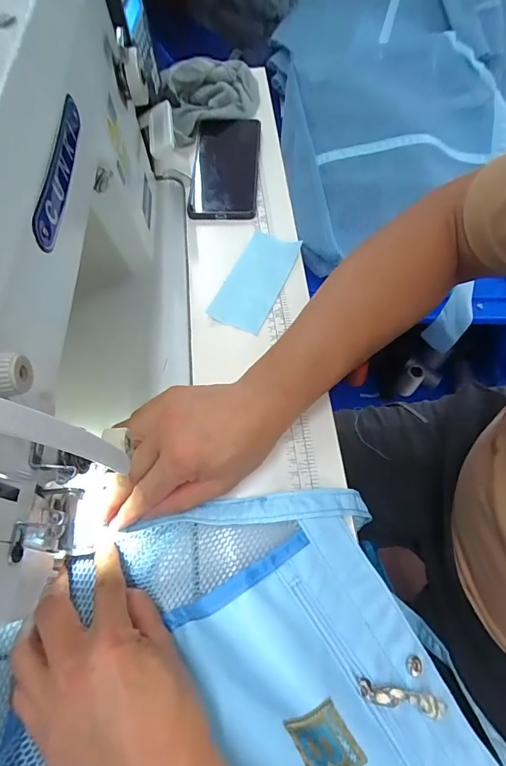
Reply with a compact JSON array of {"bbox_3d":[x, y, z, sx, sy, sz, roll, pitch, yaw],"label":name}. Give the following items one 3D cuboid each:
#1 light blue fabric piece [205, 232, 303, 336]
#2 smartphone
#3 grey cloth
[{"bbox_3d":[0.002,-0.105,0.403,0.055,0.009,0.115,23,68,8],"label":"light blue fabric piece"},{"bbox_3d":[-0.034,-0.267,0.472,0.079,0.014,0.171,1,65,4],"label":"smartphone"},{"bbox_3d":[-0.050,-0.369,0.503,0.130,0.041,0.091,-20,65,-6],"label":"grey cloth"}]

